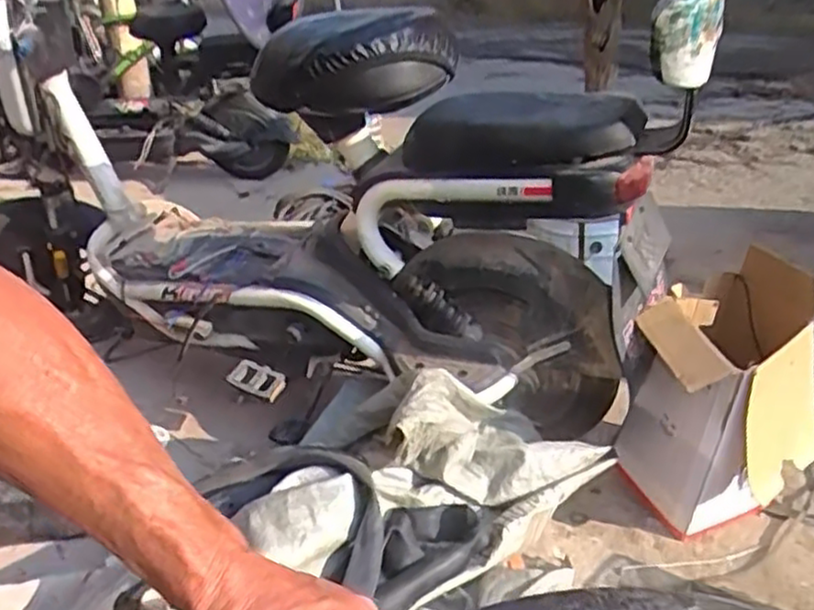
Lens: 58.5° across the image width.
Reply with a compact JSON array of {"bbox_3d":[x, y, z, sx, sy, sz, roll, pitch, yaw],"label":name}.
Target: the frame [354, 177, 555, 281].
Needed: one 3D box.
[{"bbox_3d":[0.050,-0.127,1.007,0.333,0.136,0.042,-12,17,33],"label":"frame"}]

